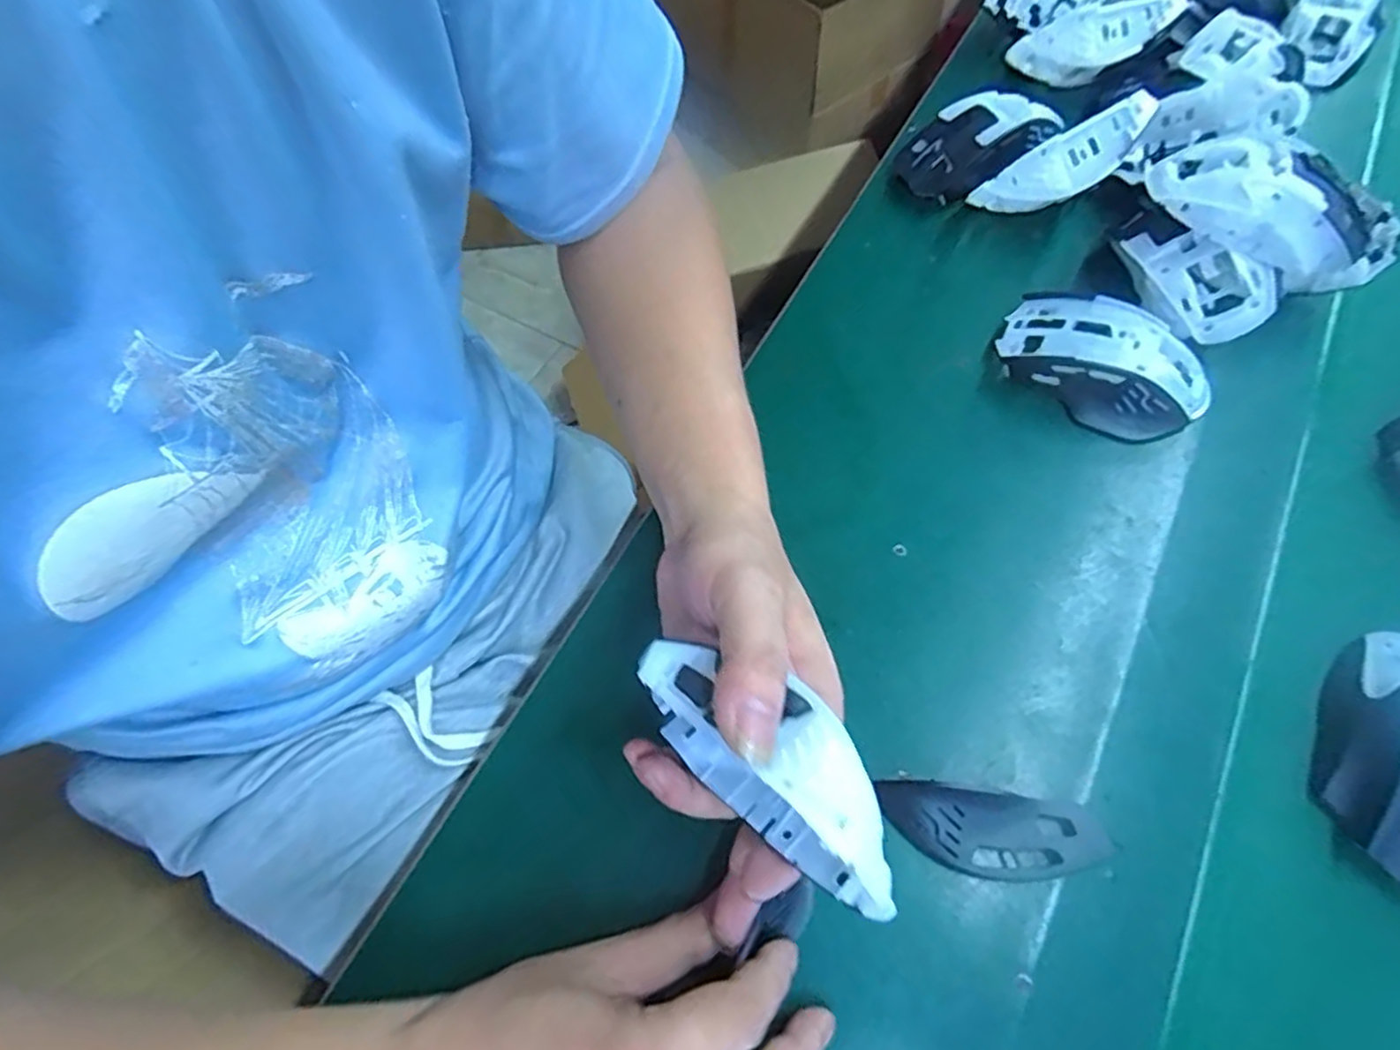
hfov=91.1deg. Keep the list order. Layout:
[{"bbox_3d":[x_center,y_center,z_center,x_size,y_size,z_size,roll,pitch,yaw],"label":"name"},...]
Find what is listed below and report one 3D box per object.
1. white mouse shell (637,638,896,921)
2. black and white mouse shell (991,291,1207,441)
[{"bbox_3d":[0.025,0.080,0.240,0.106,0.075,0.038,41,73,20],"label":"white mouse shell"},{"bbox_3d":[0.228,-0.093,0.389,0.116,0.034,0.066,34,69,16],"label":"black and white mouse shell"}]

